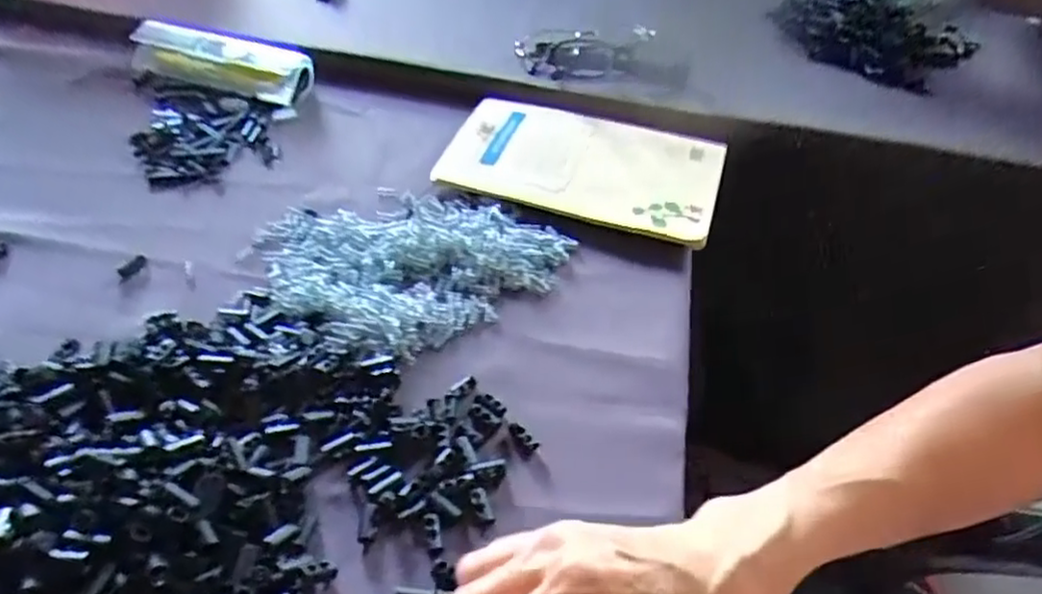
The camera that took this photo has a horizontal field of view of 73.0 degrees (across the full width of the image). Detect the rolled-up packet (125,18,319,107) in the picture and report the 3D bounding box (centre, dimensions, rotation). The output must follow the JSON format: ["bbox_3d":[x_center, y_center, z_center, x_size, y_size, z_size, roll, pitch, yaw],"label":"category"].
[{"bbox_3d":[-0.263,-0.206,0.608,0.162,0.031,0.052,13,46,9],"label":"rolled-up packet"}]

